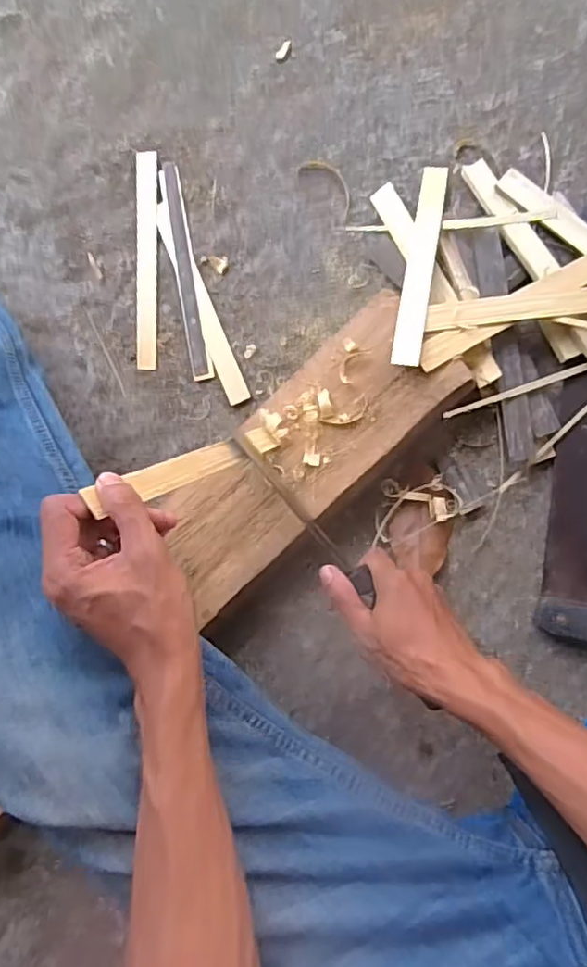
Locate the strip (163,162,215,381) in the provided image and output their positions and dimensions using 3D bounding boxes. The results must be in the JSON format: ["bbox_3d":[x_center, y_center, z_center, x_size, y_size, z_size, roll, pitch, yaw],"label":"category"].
[{"bbox_3d":[-0.113,-0.222,0.646,0.022,0.006,0.227,-10,88,7],"label":"strip"}]

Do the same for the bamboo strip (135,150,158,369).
[{"bbox_3d":[-0.156,-0.236,0.654,0.024,0.006,0.225,0,89,8],"label":"bamboo strip"}]

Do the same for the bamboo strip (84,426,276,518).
[{"bbox_3d":[-0.073,-0.015,0.472,0.010,0.218,0.025,-39,84,30],"label":"bamboo strip"}]

